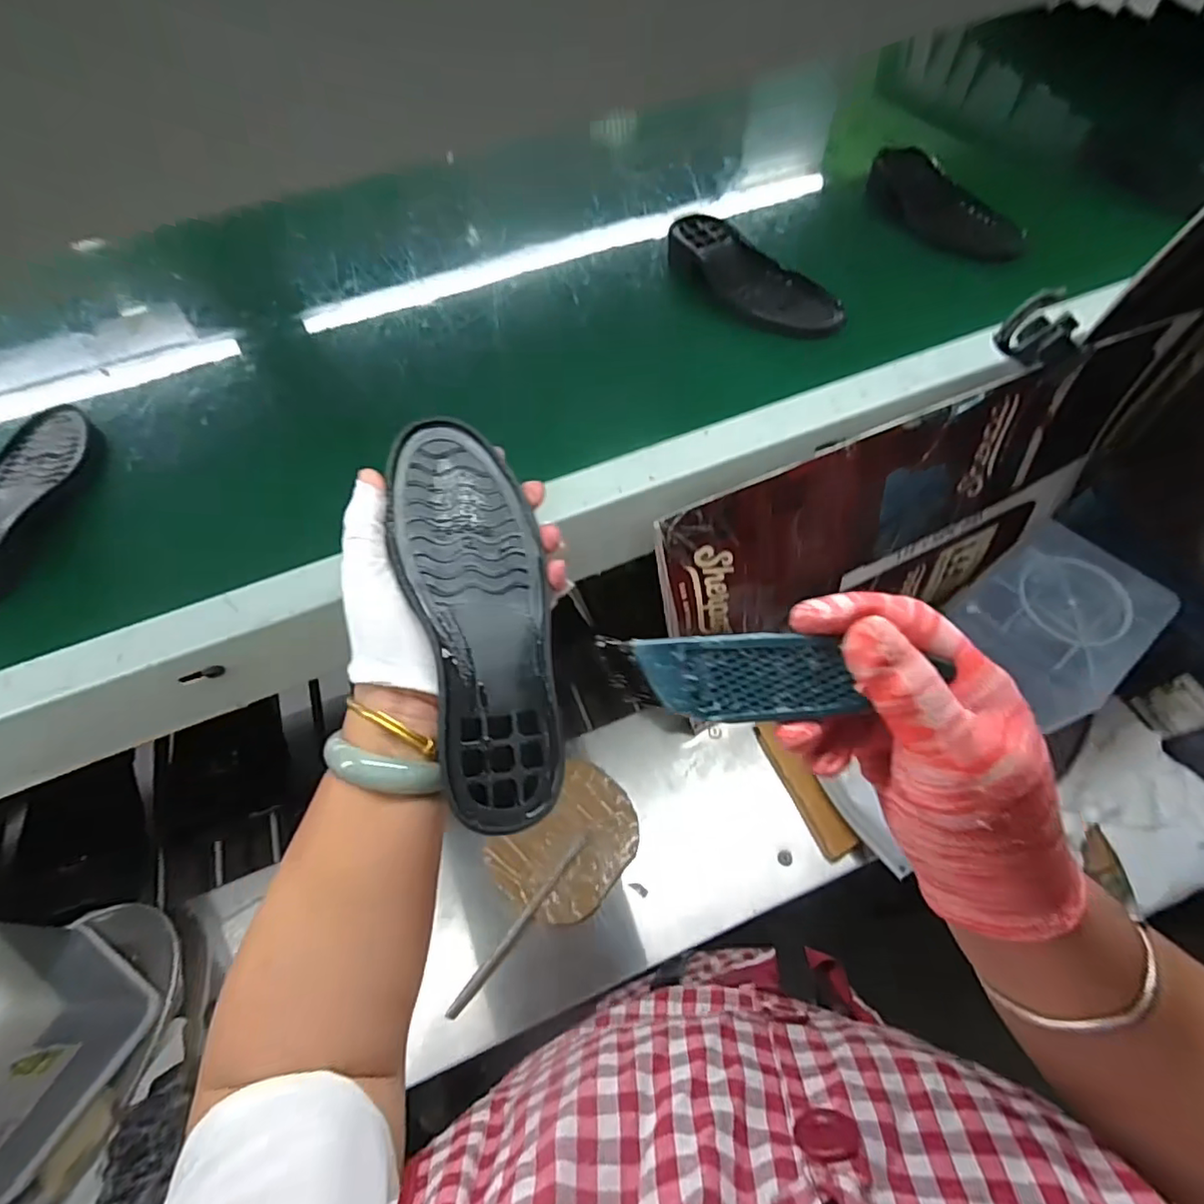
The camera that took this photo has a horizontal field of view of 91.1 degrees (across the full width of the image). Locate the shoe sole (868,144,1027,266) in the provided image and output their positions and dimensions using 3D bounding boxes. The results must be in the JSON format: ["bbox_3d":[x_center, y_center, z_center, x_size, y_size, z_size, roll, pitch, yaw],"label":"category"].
[{"bbox_3d":[0.360,-0.422,0.626,0.070,0.034,0.217,-20,58,-8],"label":"shoe sole"}]

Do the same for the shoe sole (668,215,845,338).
[{"bbox_3d":[0.136,-0.313,0.583,0.076,0.038,0.218,-28,59,-13],"label":"shoe sole"}]

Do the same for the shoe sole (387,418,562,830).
[{"bbox_3d":[-0.065,0.009,0.319,0.070,0.028,0.212,-10,79,-21],"label":"shoe sole"}]

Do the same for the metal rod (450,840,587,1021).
[{"bbox_3d":[-0.080,0.314,0.580,0.011,0.011,0.198,33,66,23],"label":"metal rod"}]

